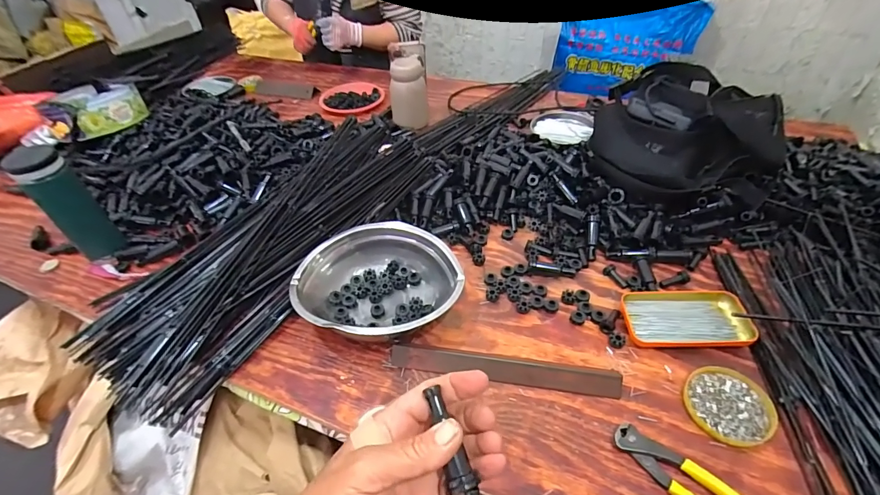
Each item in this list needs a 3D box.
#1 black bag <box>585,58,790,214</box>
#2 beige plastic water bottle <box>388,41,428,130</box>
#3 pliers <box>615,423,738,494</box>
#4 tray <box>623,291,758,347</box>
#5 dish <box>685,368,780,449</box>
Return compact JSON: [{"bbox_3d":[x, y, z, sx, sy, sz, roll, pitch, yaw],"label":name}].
[{"bbox_3d":[0.416,-0.206,0.686,0.267,0.156,0.283,25,51,26],"label":"black bag"},{"bbox_3d":[-0.062,-0.347,0.879,0.098,0.166,0.063,-10,33,-25],"label":"beige plastic water bottle"},{"bbox_3d":[0.243,0.228,0.380,0.040,0.013,0.162,-34,52,-27],"label":"pliers"},{"bbox_3d":[0.302,0.083,0.510,0.144,0.015,0.081,0,45,3],"label":"tray"},{"bbox_3d":[0.309,0.168,0.438,0.084,0.008,0.082,-2,45,2],"label":"dish"}]

